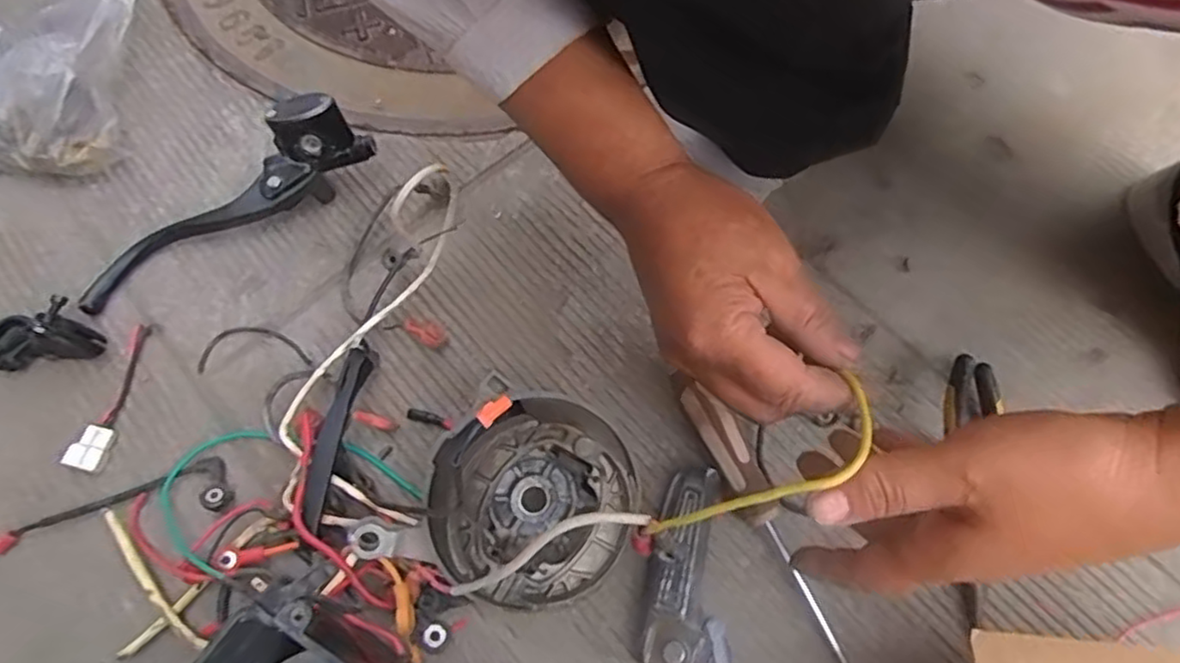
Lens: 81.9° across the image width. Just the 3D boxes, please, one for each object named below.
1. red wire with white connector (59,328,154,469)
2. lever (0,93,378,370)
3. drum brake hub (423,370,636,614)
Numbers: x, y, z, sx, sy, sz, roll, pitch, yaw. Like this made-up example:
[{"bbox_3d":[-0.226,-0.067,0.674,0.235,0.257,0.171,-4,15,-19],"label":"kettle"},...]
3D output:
[{"bbox_3d":[-0.328,0.042,0.466,0.021,0.013,0.104,7,67,3],"label":"red wire with white connector"},{"bbox_3d":[-0.295,-0.072,0.483,0.296,0.072,0.064,-39,72,-15],"label":"lever"},{"bbox_3d":[-0.033,0.100,0.406,0.111,0.085,0.117,0,67,0],"label":"drum brake hub"}]

